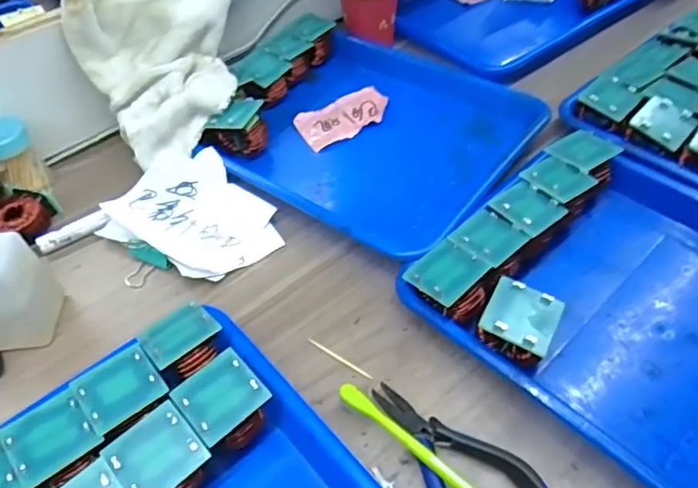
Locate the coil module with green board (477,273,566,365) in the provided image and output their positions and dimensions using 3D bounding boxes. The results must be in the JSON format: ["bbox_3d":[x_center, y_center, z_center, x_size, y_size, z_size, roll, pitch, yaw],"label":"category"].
[{"bbox_3d":[0.115,0.061,0.380,0.046,0.049,0.050,22,54,22],"label":"coil module with green board"}]

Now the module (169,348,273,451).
[{"bbox_3d":[-0.078,0.108,0.361,0.047,0.050,0.046,-37,55,-24],"label":"module"}]

